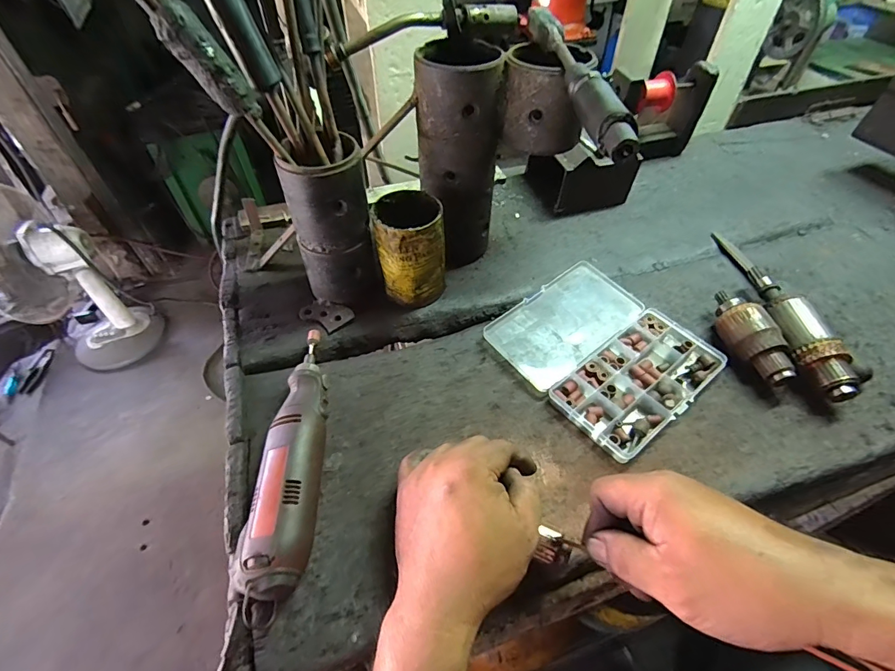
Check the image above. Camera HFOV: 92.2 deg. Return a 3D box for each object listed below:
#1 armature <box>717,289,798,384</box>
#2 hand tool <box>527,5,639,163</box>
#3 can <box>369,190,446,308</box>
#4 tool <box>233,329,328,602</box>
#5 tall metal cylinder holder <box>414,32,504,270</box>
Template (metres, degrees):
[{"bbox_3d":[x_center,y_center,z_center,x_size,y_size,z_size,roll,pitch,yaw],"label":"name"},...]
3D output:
[{"bbox_3d":[0.323,-0.001,0.462,0.046,0.047,0.118,-11,50,-9],"label":"armature"},{"bbox_3d":[0.109,-0.228,0.371,0.024,0.033,0.253,-5,49,-4],"label":"hand tool"},{"bbox_3d":[-0.041,-0.101,0.503,0.078,0.118,0.086,-1,49,0],"label":"can"},{"bbox_3d":[-0.133,0.094,0.384,0.048,0.041,0.243,-2,49,-1],"label":"tool"},{"bbox_3d":[0.014,-0.197,0.508,0.087,0.234,0.095,-1,49,0],"label":"tall metal cylinder holder"}]

